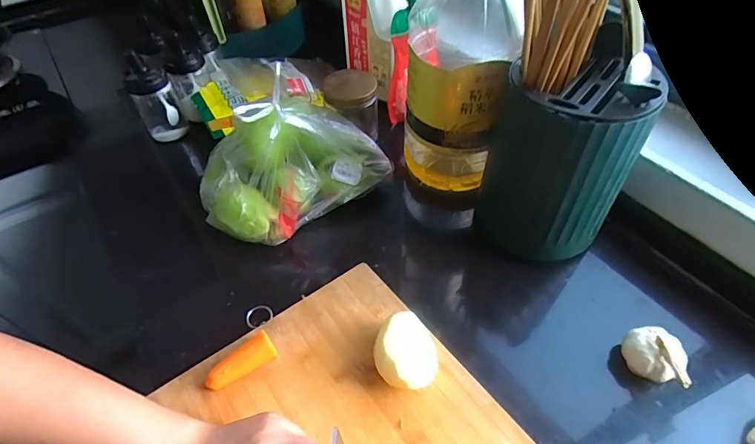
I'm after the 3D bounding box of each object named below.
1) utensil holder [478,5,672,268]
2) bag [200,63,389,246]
[{"bbox_3d":[0.202,-0.069,0.485,0.148,0.192,0.134,16,52,16],"label":"utensil holder"},{"bbox_3d":[-0.111,-0.092,0.539,0.245,0.138,0.153,-29,54,-21],"label":"bag"}]

